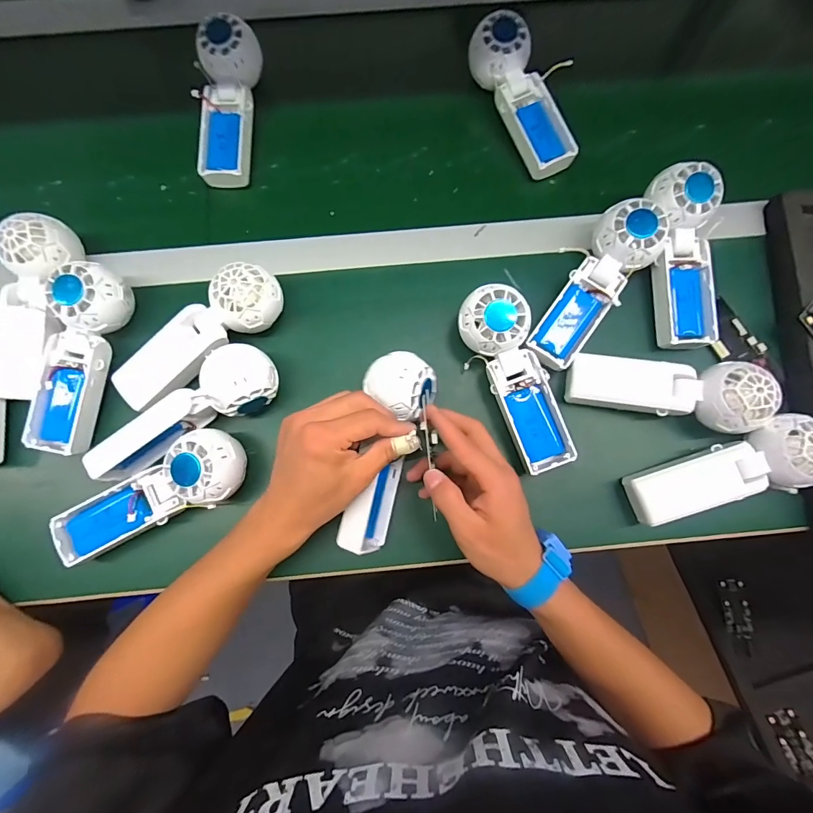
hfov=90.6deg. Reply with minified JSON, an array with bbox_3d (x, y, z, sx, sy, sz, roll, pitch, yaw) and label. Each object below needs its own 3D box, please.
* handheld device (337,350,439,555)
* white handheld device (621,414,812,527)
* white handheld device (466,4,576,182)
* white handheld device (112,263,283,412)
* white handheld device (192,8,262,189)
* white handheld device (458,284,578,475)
[{"bbox_3d":[-0.017,0.040,0.355,0.059,0.055,0.174,12,91,3],"label":"handheld device"},{"bbox_3d":[0.282,0.059,0.358,0.160,0.065,0.061,-17,79,-3],"label":"white handheld device"},{"bbox_3d":[0.131,-0.336,0.436,0.062,0.037,0.169,-28,93,-5],"label":"white handheld device"},{"bbox_3d":[-0.193,-0.065,0.374,0.171,0.055,0.050,-36,81,-6],"label":"white handheld device"},{"bbox_3d":[-0.196,-0.325,0.437,0.057,0.039,0.167,2,91,1],"label":"white handheld device"},{"bbox_3d":[0.104,-0.027,0.372,0.062,0.038,0.172,-25,94,-4],"label":"white handheld device"}]

